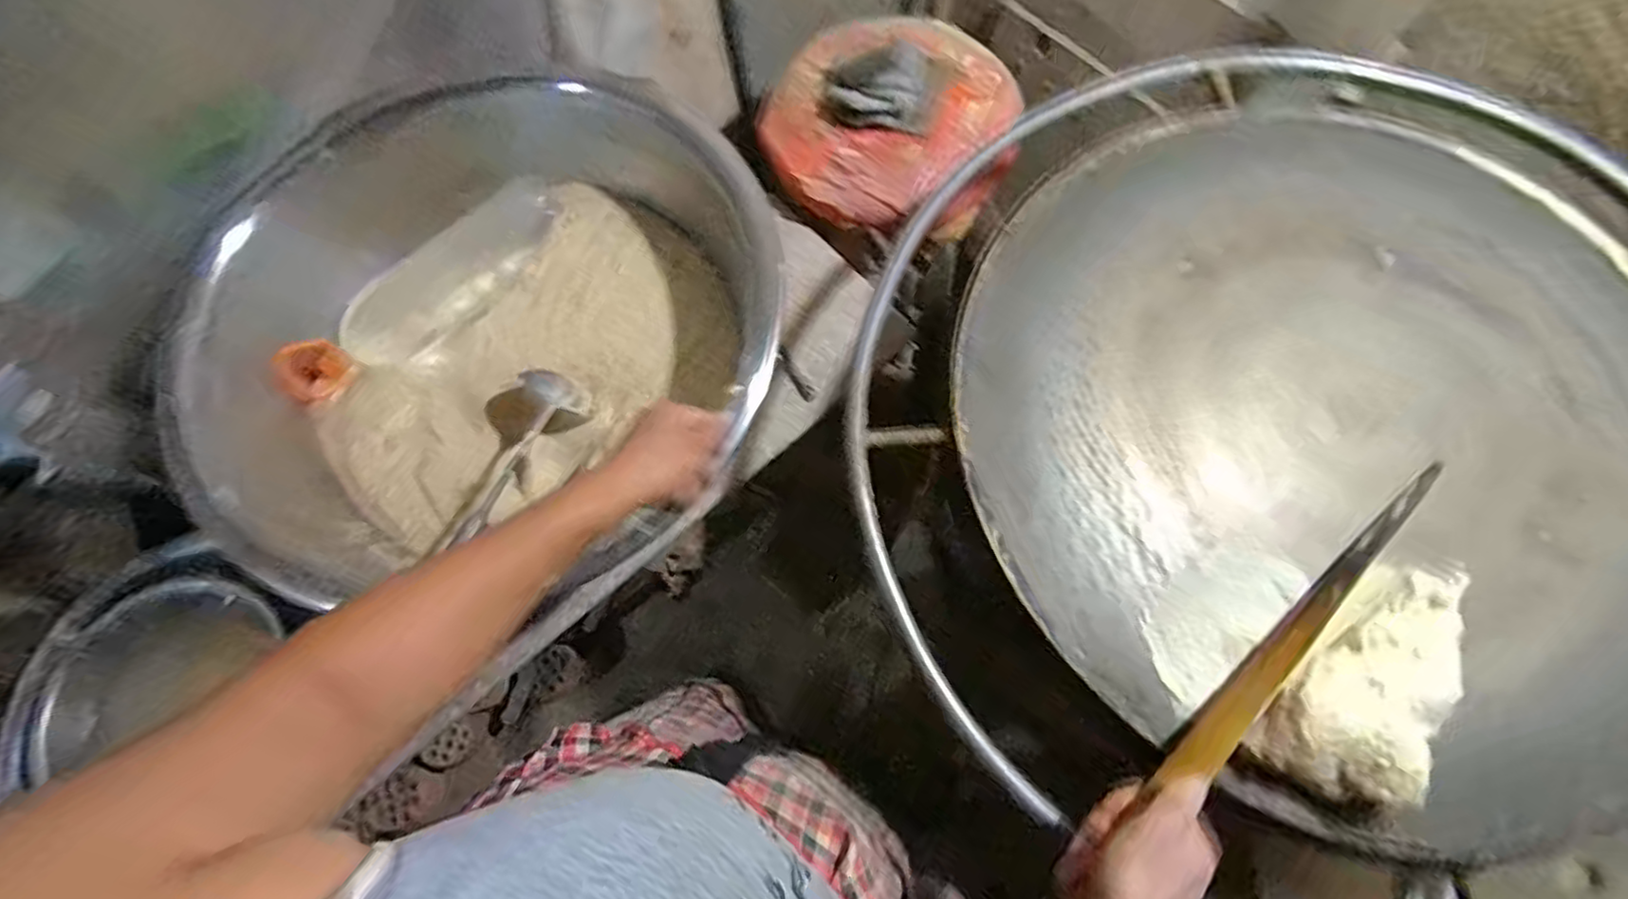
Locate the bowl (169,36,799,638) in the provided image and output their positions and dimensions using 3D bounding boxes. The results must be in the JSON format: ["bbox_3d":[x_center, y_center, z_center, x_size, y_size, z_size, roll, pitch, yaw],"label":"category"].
[{"bbox_3d":[-0.355,-0.153,0.761,0.527,0.180,0.569,-1,70,2],"label":"bowl"}]

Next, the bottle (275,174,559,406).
[{"bbox_3d":[-0.469,-0.189,0.843,0.106,0.076,0.374,40,76,14],"label":"bottle"}]

